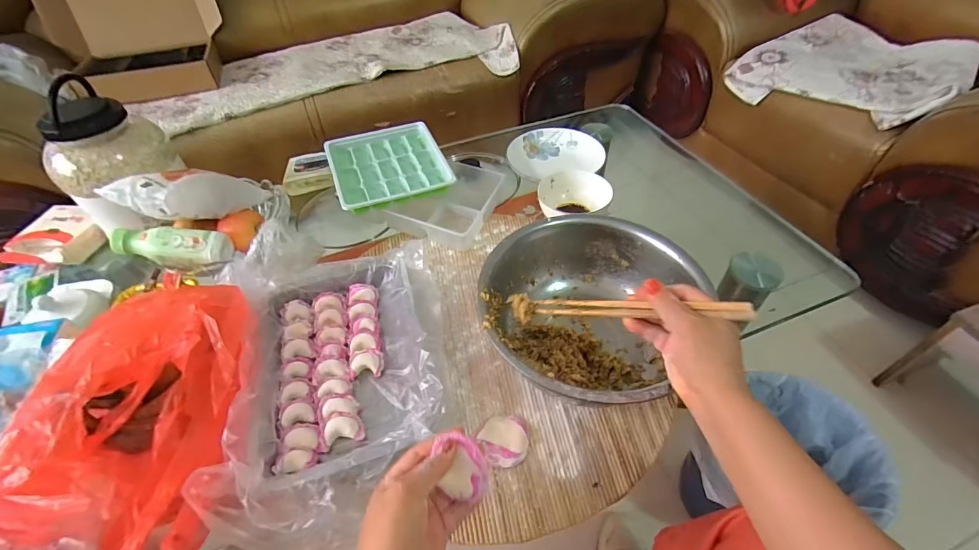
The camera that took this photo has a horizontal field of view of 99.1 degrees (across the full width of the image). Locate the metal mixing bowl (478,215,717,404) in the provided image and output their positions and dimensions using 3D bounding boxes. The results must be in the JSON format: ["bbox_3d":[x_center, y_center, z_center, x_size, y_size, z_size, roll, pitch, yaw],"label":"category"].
[{"bbox_3d":[0.126,0.057,0.556,0.271,0.114,0.274,27,55,24],"label":"metal mixing bowl"}]

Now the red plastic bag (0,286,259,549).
[{"bbox_3d":[-0.389,0.161,0.454,0.215,0.100,0.305,-12,49,-8],"label":"red plastic bag"}]

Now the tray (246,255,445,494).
[{"bbox_3d":[-0.186,0.108,0.555,0.224,0.056,0.305,-13,49,-9],"label":"tray"}]

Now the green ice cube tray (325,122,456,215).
[{"bbox_3d":[-0.186,-0.202,0.765,0.193,0.039,0.199,-18,50,-13],"label":"green ice cube tray"}]

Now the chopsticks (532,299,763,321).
[{"bbox_3d":[0.142,0.034,0.420,0.208,0.015,0.017,-2,43,34],"label":"chopsticks"}]

